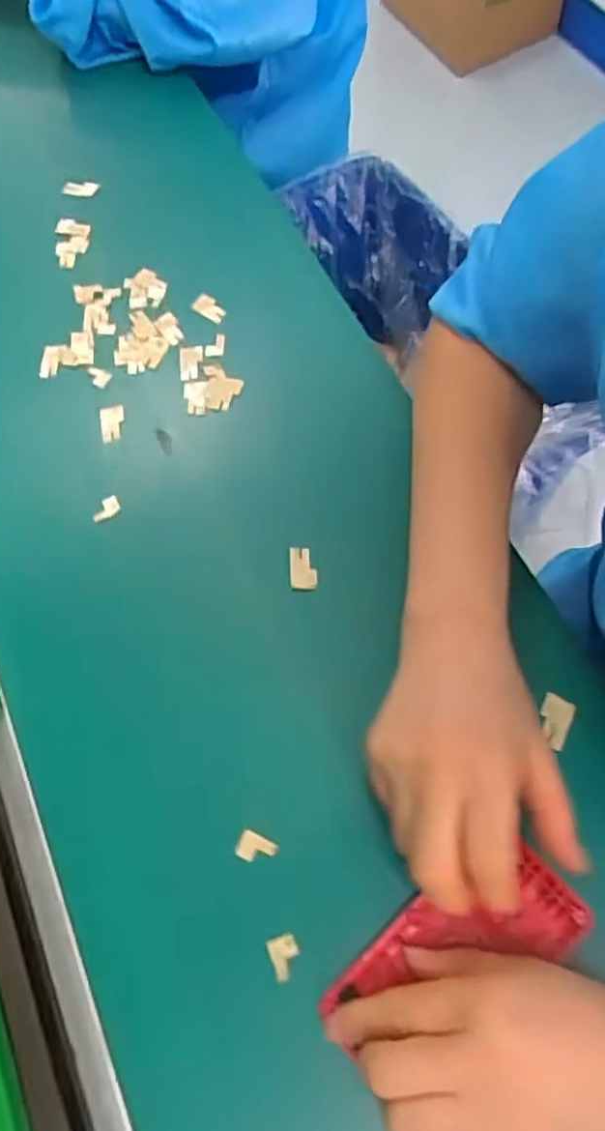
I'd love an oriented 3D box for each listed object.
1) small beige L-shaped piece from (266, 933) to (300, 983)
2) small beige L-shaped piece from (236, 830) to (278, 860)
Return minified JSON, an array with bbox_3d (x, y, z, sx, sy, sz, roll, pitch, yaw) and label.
[{"bbox_3d":[-0.008,0.186,0.341,0.014,0.006,0.018,-20,65,-6],"label":"small beige L-shaped piece"},{"bbox_3d":[-0.024,0.144,0.364,0.020,0.005,0.012,22,68,13],"label":"small beige L-shaped piece"}]

